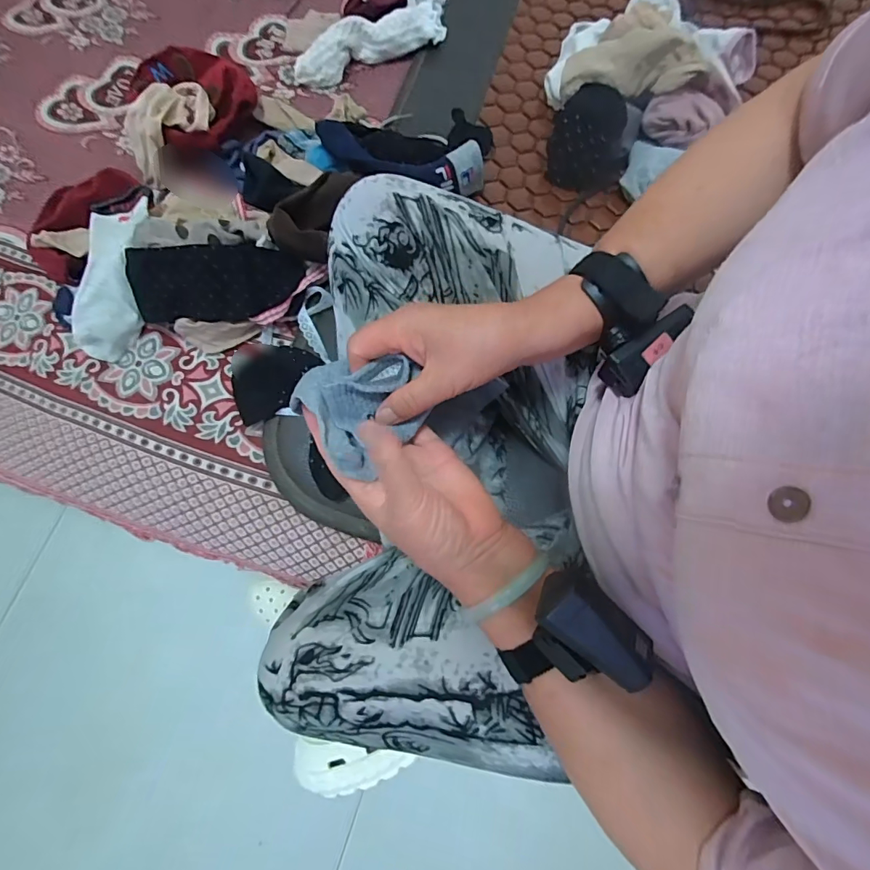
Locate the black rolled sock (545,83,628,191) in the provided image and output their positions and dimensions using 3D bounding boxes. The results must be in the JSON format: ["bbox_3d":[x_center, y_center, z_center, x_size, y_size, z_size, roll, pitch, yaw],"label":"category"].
[{"bbox_3d":[0.175,-0.330,0.526,0.086,0.093,0.054,22,75,8],"label":"black rolled sock"}]

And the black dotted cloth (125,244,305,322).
[{"bbox_3d":[-0.231,-0.160,0.483,0.171,0.055,0.071,-6,73,0],"label":"black dotted cloth"}]

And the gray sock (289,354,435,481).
[{"bbox_3d":[-0.052,-0.024,0.330,0.077,0.041,0.080,40,77,14],"label":"gray sock"}]

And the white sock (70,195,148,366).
[{"bbox_3d":[-0.360,-0.177,0.522,0.065,0.032,0.181,5,88,4],"label":"white sock"}]

